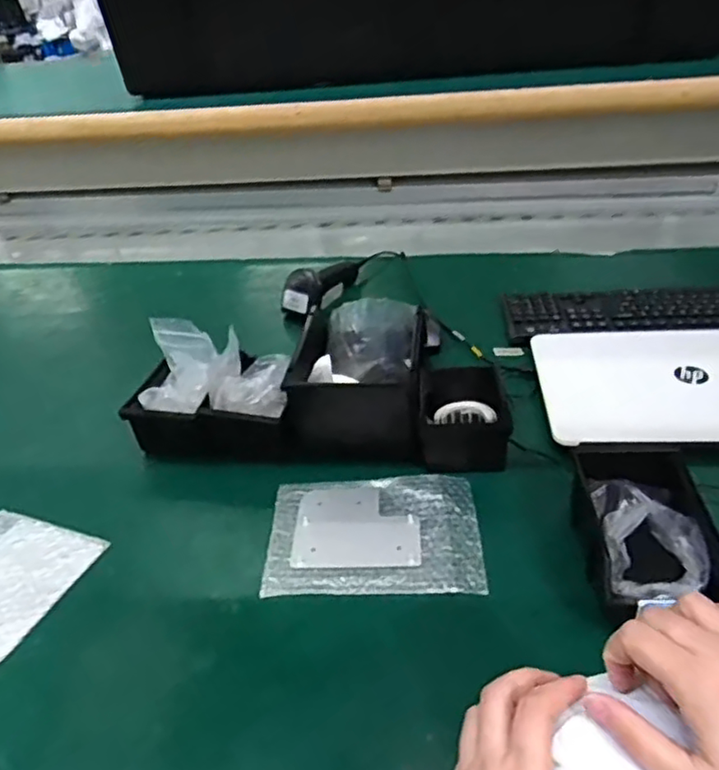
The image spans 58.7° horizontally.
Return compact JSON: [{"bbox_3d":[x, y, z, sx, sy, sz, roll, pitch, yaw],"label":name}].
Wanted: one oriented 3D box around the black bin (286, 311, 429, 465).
[{"bbox_3d":[0.001,-0.011,0.808,0.161,0.130,0.193,0,35,9],"label":"black bin"}]

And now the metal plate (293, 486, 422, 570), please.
[{"bbox_3d":[-0.002,0.151,0.692,0.132,0.005,0.112,-3,35,5],"label":"metal plate"}]

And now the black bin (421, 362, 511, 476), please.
[{"bbox_3d":[0.127,0.034,0.782,0.104,0.063,0.140,-2,35,7],"label":"black bin"}]

